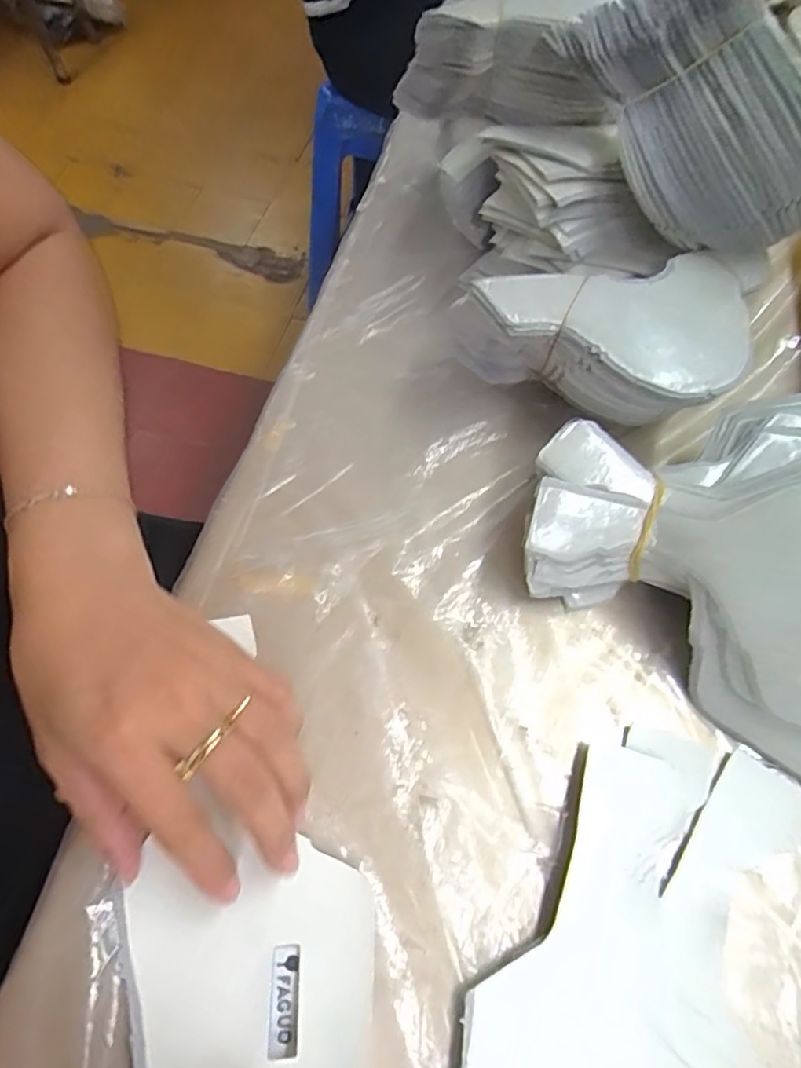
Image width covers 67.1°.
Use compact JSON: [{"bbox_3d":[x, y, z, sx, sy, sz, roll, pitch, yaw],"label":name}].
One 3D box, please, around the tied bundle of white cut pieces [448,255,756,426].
[{"bbox_3d":[0.113,-0.115,0.358,0.154,0.078,0.097,27,64,13],"label":"tied bundle of white cut pieces"}]

